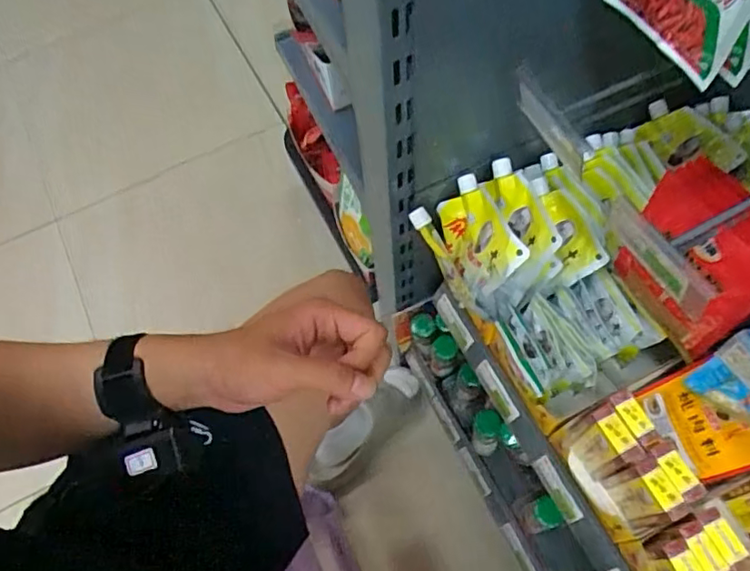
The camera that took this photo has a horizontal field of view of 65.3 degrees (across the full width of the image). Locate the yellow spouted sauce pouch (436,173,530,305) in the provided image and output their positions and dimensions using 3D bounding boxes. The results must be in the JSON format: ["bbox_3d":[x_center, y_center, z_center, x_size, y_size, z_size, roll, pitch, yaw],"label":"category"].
[{"bbox_3d":[0.114,-0.050,0.665,0.030,0.095,0.124,-6,53,-25],"label":"yellow spouted sauce pouch"}]

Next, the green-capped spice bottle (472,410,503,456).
[{"bbox_3d":[0.167,0.222,0.882,0.034,0.105,0.048,-7,64,0],"label":"green-capped spice bottle"}]

